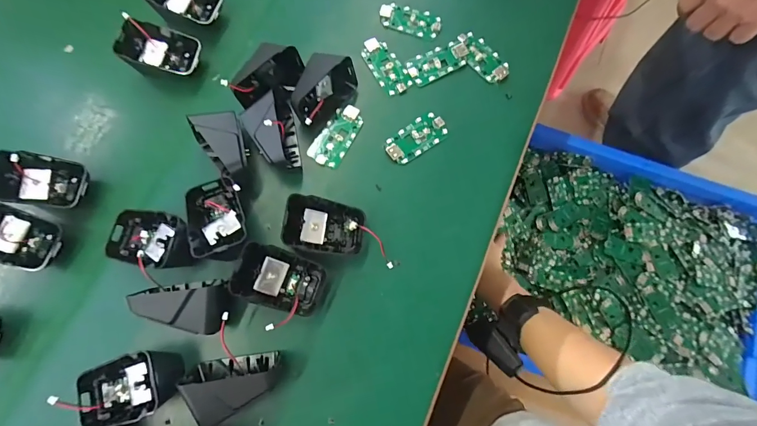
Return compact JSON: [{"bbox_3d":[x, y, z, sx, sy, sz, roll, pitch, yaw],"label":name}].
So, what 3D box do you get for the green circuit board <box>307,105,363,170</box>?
[{"bbox_3d":[-0.039,-0.075,0.351,0.031,0.004,0.065,28,76,8],"label":"green circuit board"}]

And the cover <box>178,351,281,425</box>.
[{"bbox_3d":[-0.105,0.125,0.274,0.063,0.044,0.042,-23,76,-6],"label":"cover"}]

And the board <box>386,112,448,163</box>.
[{"bbox_3d":[0.036,-0.073,0.352,0.063,0.005,0.030,-34,77,-9],"label":"board"}]

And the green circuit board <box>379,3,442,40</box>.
[{"bbox_3d":[0.034,-0.205,0.388,0.065,0.004,0.029,15,75,4],"label":"green circuit board"}]

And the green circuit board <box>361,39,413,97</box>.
[{"bbox_3d":[0.007,-0.150,0.371,0.031,0.005,0.065,-31,76,-8],"label":"green circuit board"}]

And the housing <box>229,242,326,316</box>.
[{"bbox_3d":[-0.079,0.054,0.295,0.061,0.043,0.044,18,75,5],"label":"housing"}]

